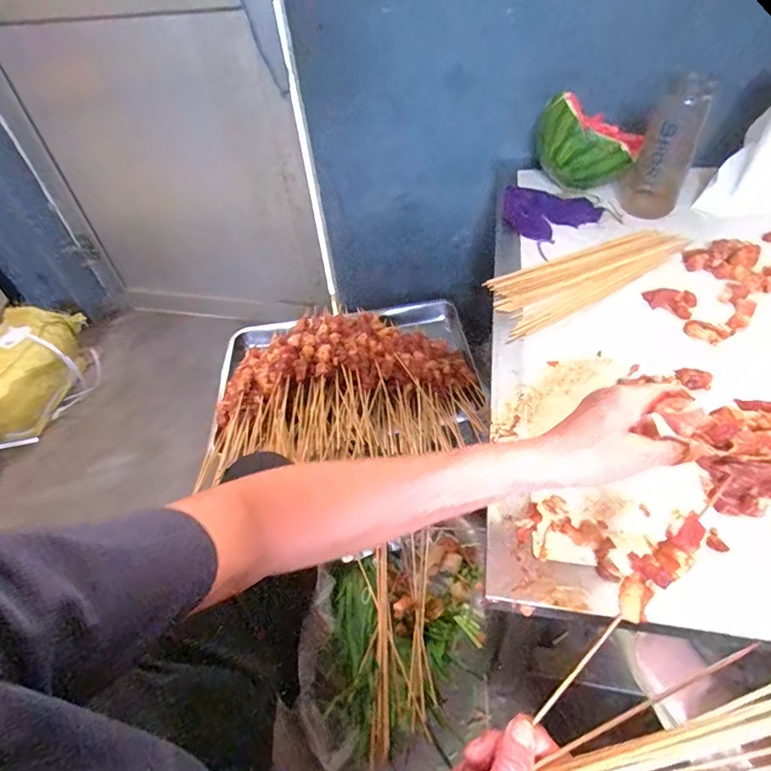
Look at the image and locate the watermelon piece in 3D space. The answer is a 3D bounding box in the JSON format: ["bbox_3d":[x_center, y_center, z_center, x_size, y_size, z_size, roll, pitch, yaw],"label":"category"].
[{"bbox_3d":[0.332,-0.404,0.754,0.149,0.117,0.086,7,47,14],"label":"watermelon piece"}]

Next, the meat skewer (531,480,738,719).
[{"bbox_3d":[0.162,0.142,0.301,0.024,0.010,0.196,39,94,36],"label":"meat skewer"}]

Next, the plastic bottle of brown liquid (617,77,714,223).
[{"bbox_3d":[0.414,-0.354,0.684,0.077,0.188,0.090,16,49,21],"label":"plastic bottle of brown liquid"}]

